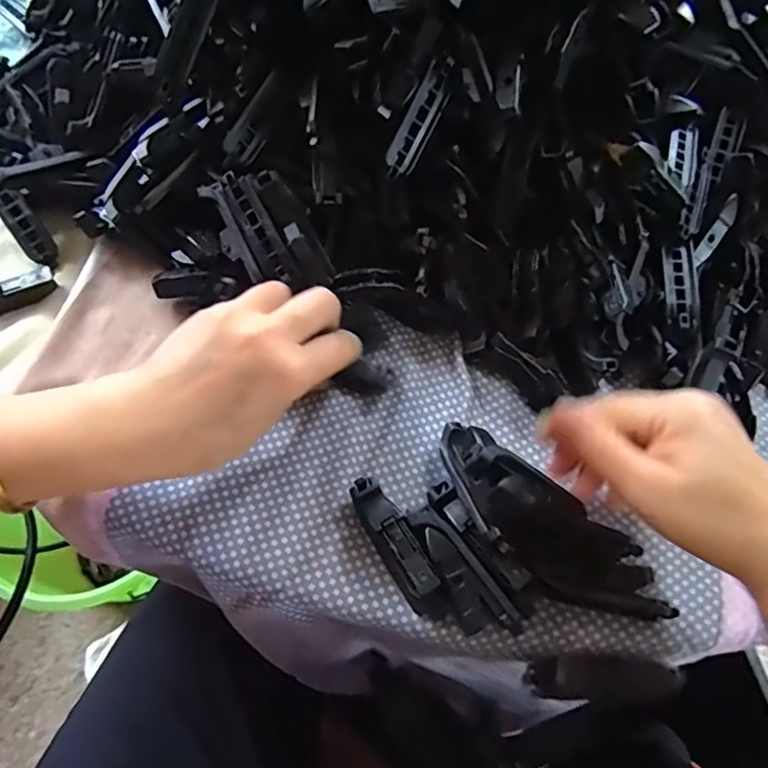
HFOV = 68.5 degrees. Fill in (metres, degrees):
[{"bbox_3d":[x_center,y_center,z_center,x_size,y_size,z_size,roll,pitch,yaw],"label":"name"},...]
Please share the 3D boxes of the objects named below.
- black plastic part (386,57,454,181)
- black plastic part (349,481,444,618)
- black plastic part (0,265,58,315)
[{"bbox_3d":[0.021,-0.149,0.319,0.016,0.011,0.068,27,97,11],"label":"black plastic part"},{"bbox_3d":[0.006,0.081,0.278,0.021,0.021,0.073,-21,66,-13],"label":"black plastic part"},{"bbox_3d":[-0.221,-0.053,0.333,0.051,0.013,0.016,-20,66,-13],"label":"black plastic part"}]

